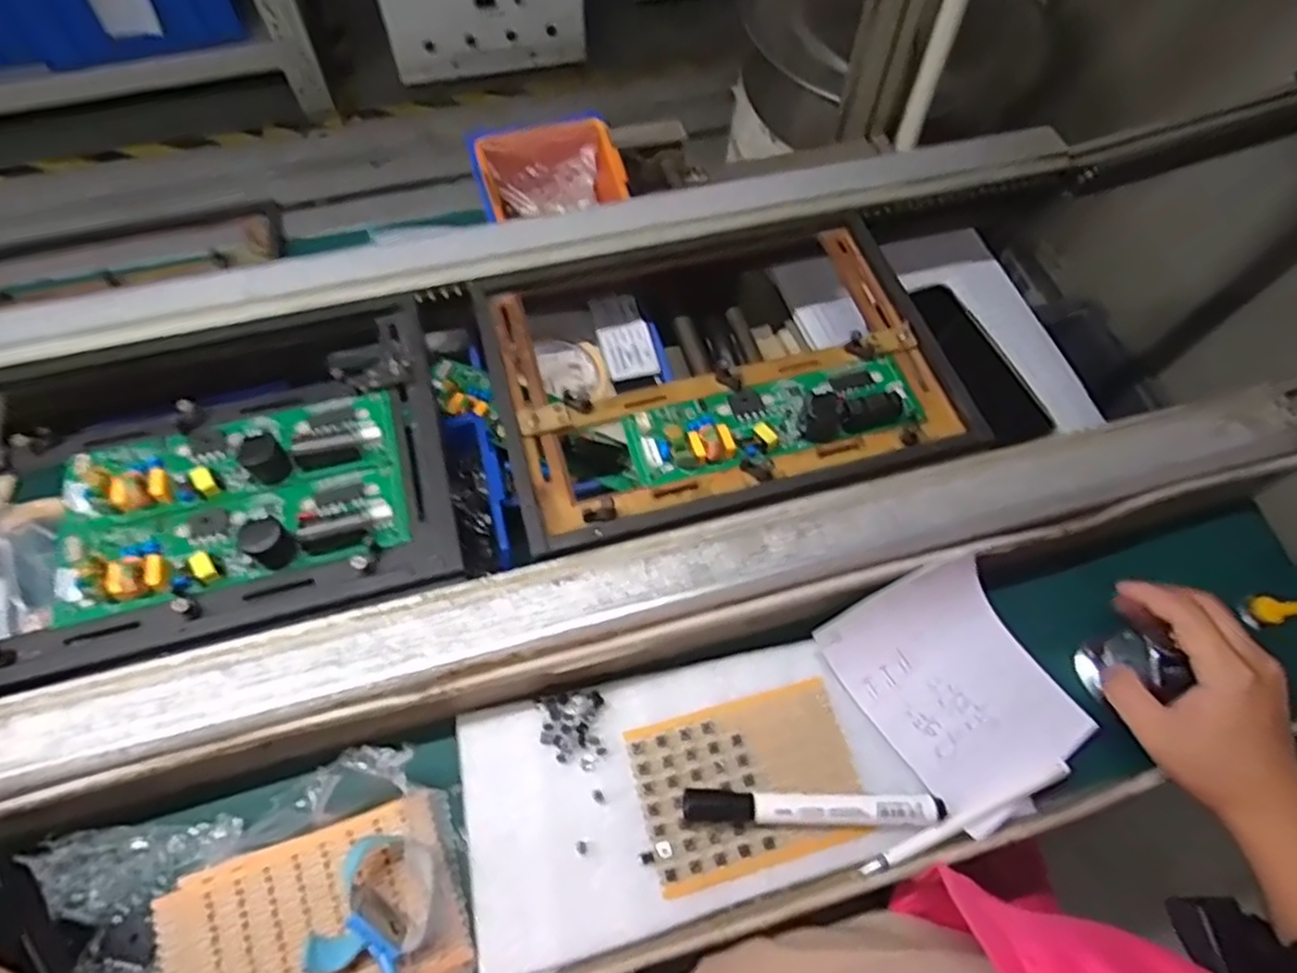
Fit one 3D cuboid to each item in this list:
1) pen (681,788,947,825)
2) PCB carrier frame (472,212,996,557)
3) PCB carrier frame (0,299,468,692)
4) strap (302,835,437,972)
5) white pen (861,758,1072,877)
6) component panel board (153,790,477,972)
[{"bbox_3d":[0.088,0.170,0.383,0.138,0.016,0.017,1,62,-1],"label":"pen"},{"bbox_3d":[0.046,-0.089,0.487,0.287,0.032,0.230,-14,63,-9],"label":"PCB carrier frame"},{"bbox_3d":[-0.277,-0.011,0.438,0.296,0.033,0.222,-13,63,-8],"label":"PCB carrier frame"},{"bbox_3d":[-0.128,0.223,0.346,0.062,0.022,0.103,-19,64,-11],"label":"strap"},{"bbox_3d":[0.173,0.180,0.391,0.126,0.014,0.009,-20,64,-12],"label":"white pen"},{"bbox_3d":[-0.164,0.216,0.354,0.139,0.014,0.088,-21,65,-12],"label":"component panel board"}]

